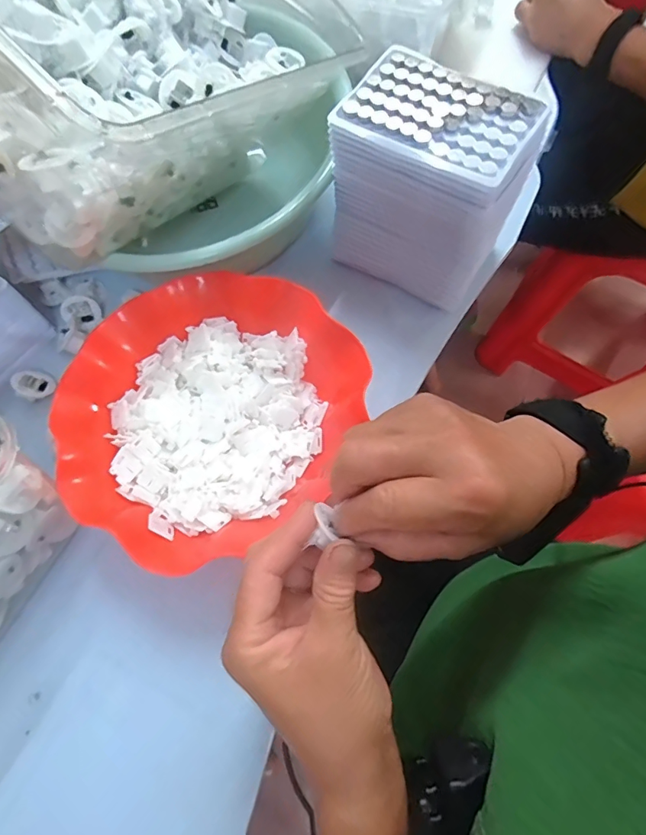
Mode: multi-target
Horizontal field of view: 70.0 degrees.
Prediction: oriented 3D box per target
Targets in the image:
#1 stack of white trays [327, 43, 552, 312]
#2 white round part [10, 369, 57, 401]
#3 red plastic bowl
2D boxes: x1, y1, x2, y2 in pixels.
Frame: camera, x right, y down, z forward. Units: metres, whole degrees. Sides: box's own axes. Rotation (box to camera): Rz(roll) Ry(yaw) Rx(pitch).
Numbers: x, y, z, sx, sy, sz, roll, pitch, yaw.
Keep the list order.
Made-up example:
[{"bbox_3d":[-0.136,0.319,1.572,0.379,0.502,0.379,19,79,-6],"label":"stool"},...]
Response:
[{"bbox_3d":[0.086,-0.184,0.374,0.137,0.128,0.096,31,73,13],"label":"stack of white trays"},{"bbox_3d":[-0.255,-0.029,0.407,0.034,0.013,0.028,-23,71,-47],"label":"white round part"},{"bbox_3d":[-0.086,-0.008,0.358,0.196,0.055,0.222,26,72,11],"label":"red plastic bowl"}]

